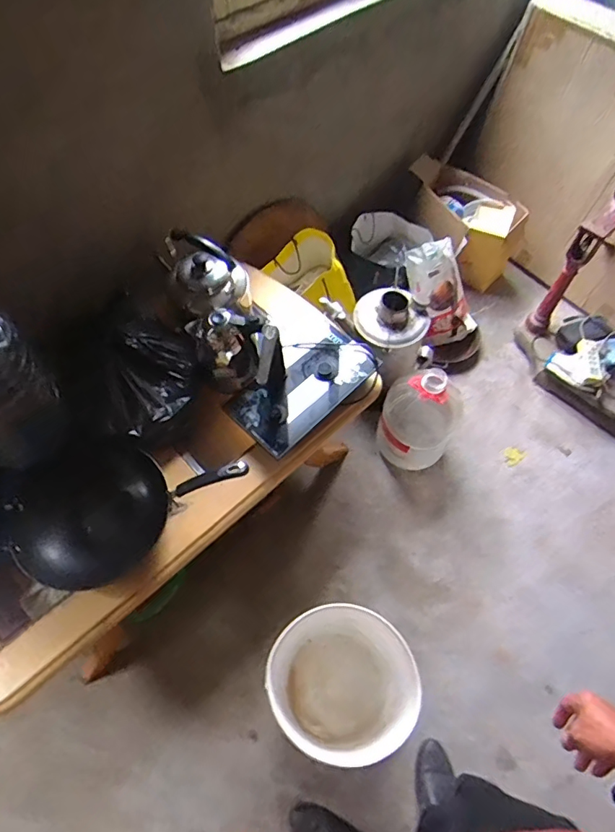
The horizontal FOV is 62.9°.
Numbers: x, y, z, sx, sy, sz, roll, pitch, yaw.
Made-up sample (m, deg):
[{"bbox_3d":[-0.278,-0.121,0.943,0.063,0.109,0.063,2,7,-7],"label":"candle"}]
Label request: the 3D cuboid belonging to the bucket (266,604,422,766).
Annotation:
[{"bbox_3d":[0.075,0.612,1.167,0.310,0.333,0.283,0,61,0],"label":"bucket"}]

